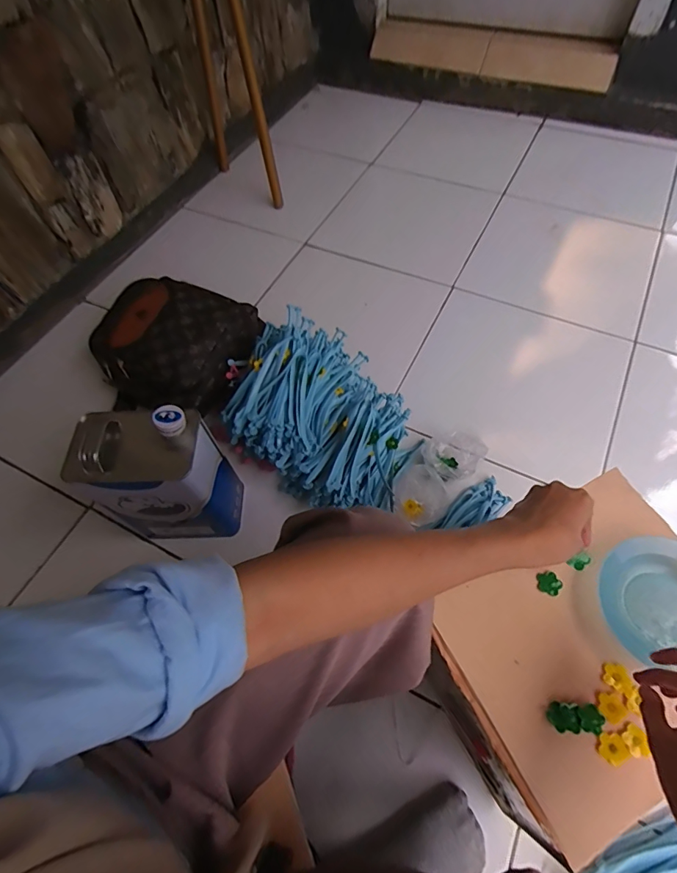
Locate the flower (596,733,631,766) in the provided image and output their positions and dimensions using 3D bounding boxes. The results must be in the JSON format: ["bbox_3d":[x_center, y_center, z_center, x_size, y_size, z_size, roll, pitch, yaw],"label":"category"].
[{"bbox_3d":[0.240,0.272,0.377,0.024,0.004,0.024,-1,60,2],"label":"flower"}]

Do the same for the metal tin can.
[{"bbox_3d":[-0.258,0.059,0.643,0.166,0.256,0.106,-2,60,2],"label":"metal tin can"}]

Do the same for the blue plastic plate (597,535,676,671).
[{"bbox_3d":[0.325,0.160,0.423,0.118,0.012,0.114,-8,66,19],"label":"blue plastic plate"}]

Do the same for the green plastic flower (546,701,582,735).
[{"bbox_3d":[0.202,0.253,0.388,0.026,0.005,0.023,2,61,4],"label":"green plastic flower"}]

